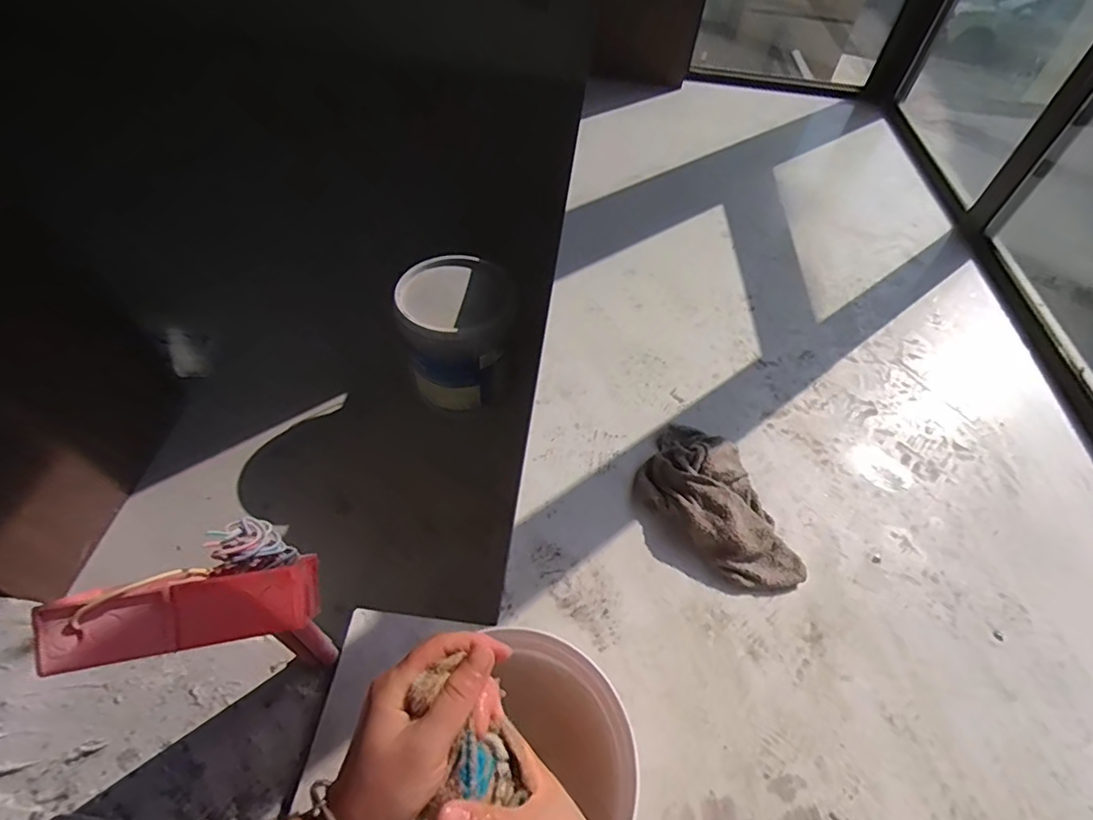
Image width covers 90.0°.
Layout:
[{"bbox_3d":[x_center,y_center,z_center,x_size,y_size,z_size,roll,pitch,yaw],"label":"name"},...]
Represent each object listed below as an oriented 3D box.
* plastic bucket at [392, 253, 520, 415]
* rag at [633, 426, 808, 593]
[{"bbox_3d":[-0.237,-0.214,1.512,0.288,0.328,0.287,2,52,-3],"label":"plastic bucket"},{"bbox_3d":[0.250,0.128,0.770,0.160,0.052,0.270,-34,62,-27],"label":"rag"}]

